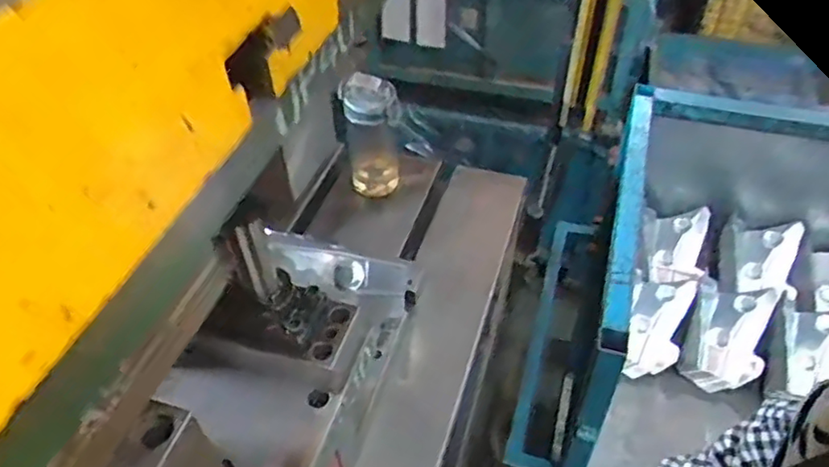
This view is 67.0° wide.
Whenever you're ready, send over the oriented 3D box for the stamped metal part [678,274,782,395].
[{"bbox_3d":[0.597,0.195,1.188,0.125,0.037,0.209,18,84,16],"label":"stamped metal part"}]

